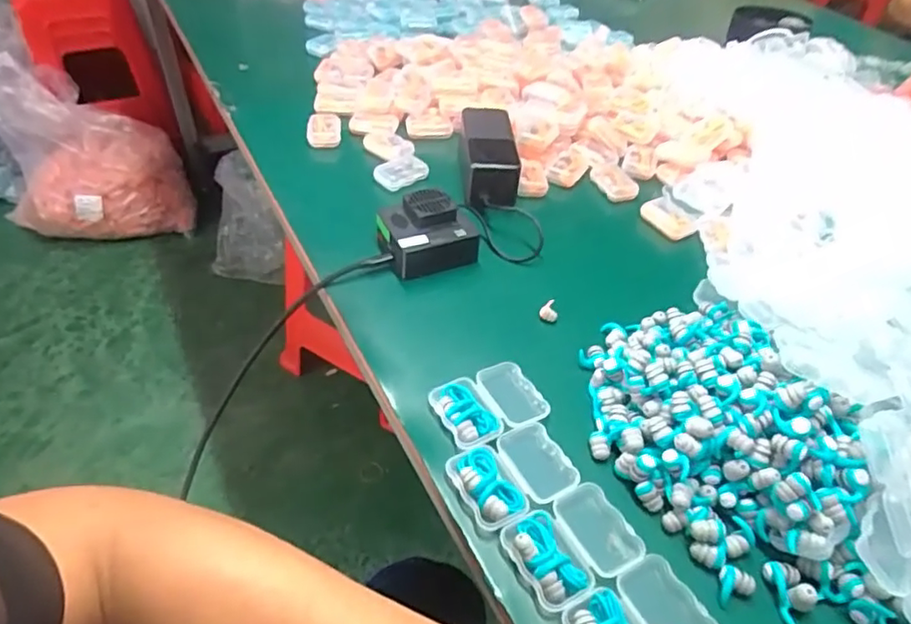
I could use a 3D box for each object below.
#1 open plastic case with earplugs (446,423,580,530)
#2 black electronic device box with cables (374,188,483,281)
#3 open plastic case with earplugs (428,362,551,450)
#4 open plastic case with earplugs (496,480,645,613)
[{"bbox_3d":[0.039,0.105,0.390,0.076,0.014,0.054,-20,49,-23],"label":"open plastic case with earplugs"},{"bbox_3d":[-0.025,-0.073,0.545,0.085,0.049,0.065,-11,46,-16],"label":"black electronic device box with cables"},{"bbox_3d":[0.025,0.066,0.430,0.075,0.016,0.054,-20,49,-23],"label":"open plastic case with earplugs"},{"bbox_3d":[0.071,0.138,0.358,0.075,0.015,0.054,-21,49,-24],"label":"open plastic case with earplugs"}]

